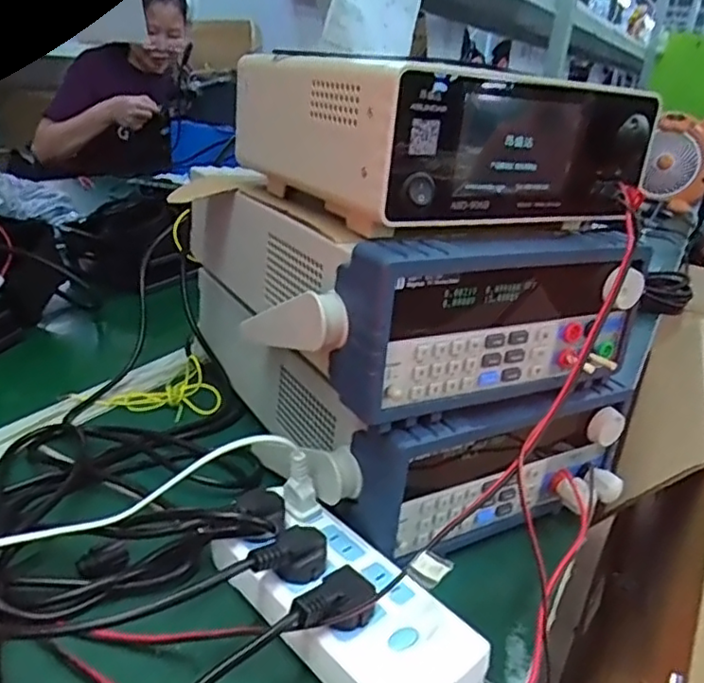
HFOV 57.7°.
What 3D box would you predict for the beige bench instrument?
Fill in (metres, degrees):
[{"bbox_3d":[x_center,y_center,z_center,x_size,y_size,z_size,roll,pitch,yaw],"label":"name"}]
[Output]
[{"bbox_3d":[0.053,-0.145,0.447,0.208,0.079,0.210,-6,26,-25],"label":"beige bench instrument"}]

